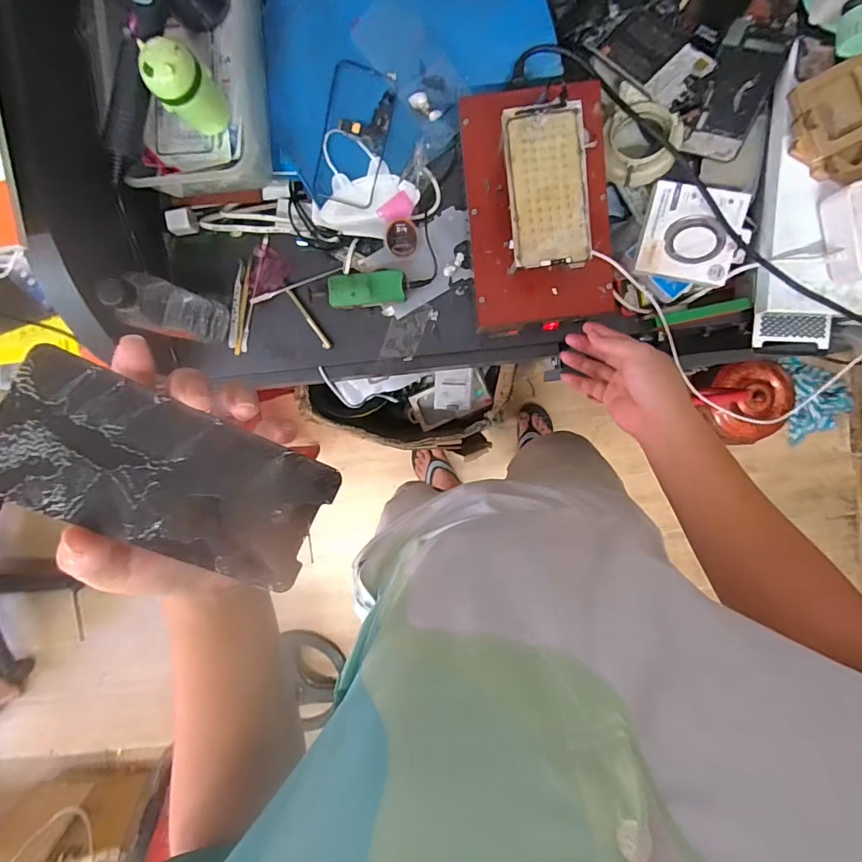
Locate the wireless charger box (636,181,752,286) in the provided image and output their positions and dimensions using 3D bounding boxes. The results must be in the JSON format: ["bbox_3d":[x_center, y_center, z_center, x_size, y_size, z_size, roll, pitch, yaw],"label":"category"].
[{"bbox_3d":[0.309,-0.235,0.545,0.102,0.023,0.104,11,95,1],"label":"wireless charger box"}]

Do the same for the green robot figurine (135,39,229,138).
[{"bbox_3d":[-0.253,-0.353,0.473,0.057,0.088,0.051,-42,92,4],"label":"green robot figurine"}]

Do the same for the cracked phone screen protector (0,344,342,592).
[{"bbox_3d":[-0.126,0.022,0.222,0.145,0.004,0.068,26,86,-17],"label":"cracked phone screen protector"}]

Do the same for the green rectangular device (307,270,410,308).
[{"bbox_3d":[-0.096,-0.182,0.598,0.129,0.029,0.040,-5,94,2],"label":"green rectangular device"}]

